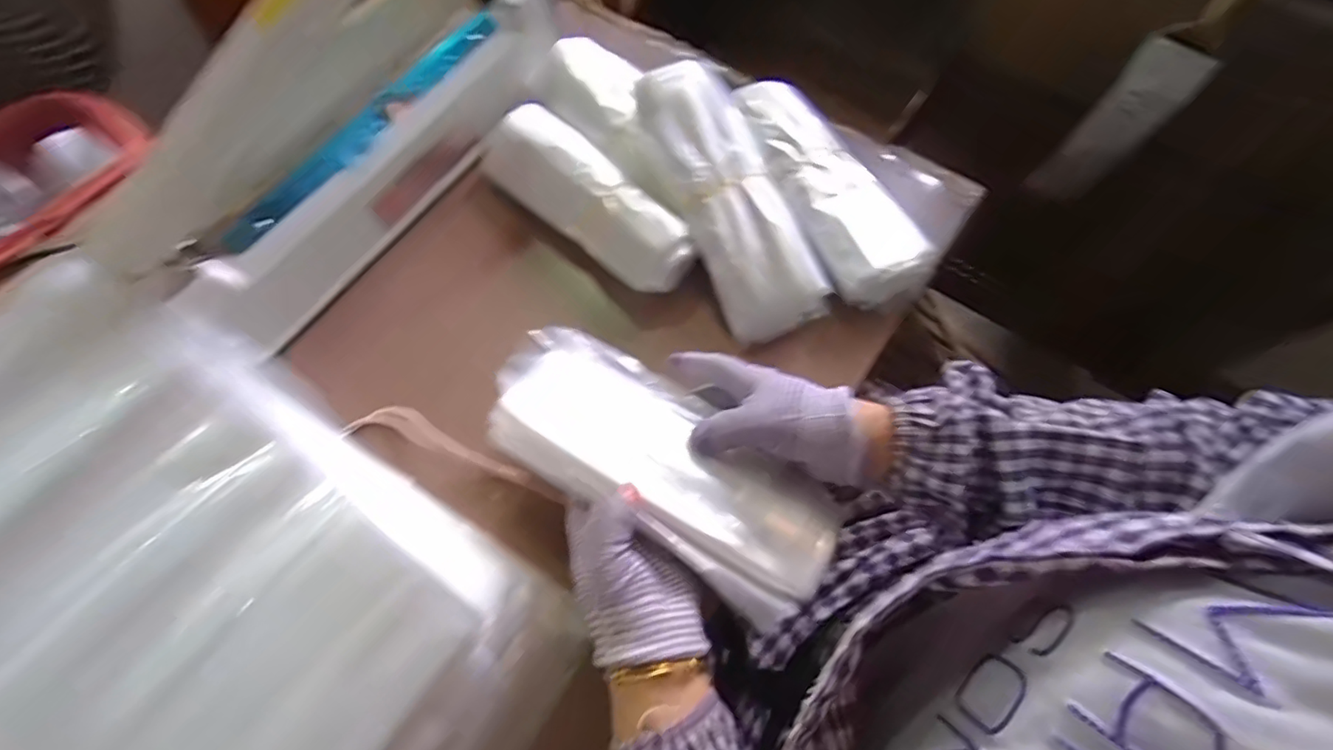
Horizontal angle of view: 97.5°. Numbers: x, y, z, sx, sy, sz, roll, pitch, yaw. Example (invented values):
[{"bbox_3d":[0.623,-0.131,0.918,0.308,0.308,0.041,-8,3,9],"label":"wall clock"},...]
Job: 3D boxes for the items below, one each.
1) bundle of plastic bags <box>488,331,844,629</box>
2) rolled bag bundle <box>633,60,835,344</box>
[{"bbox_3d":[0.001,0.051,0.384,0.237,0.025,0.110,32,52,12],"label":"bundle of plastic bags"},{"bbox_3d":[0.049,-0.148,0.483,0.085,0.038,0.244,-25,87,-8],"label":"rolled bag bundle"}]

